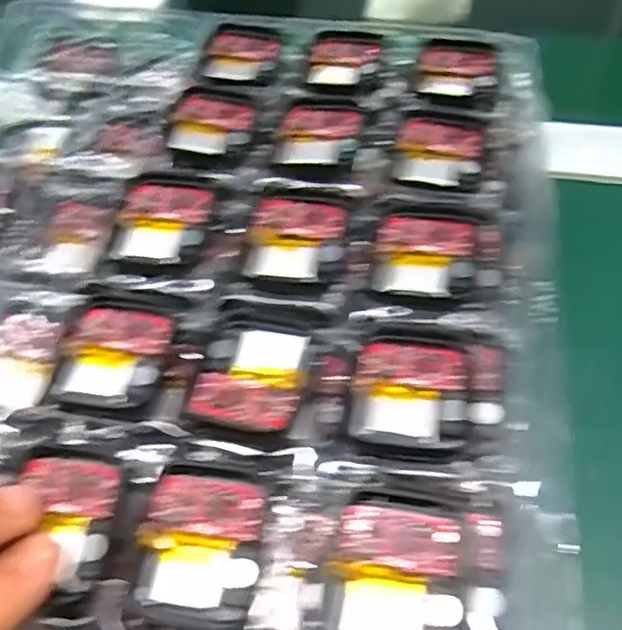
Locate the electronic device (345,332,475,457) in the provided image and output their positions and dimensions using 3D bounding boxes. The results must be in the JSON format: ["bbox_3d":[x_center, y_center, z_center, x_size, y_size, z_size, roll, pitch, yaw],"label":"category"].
[{"bbox_3d":[0.031,0.024,0.199,0.035,0.004,0.043,7,56,8],"label":"electronic device"}]

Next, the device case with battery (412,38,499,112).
[{"bbox_3d":[0.065,-0.109,0.288,0.035,0.004,0.047,10,56,10],"label":"device case with battery"}]

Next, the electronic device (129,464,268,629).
[{"bbox_3d":[-0.031,0.065,0.178,0.034,0.010,0.043,8,56,9],"label":"electronic device"}]

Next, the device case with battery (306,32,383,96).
[{"bbox_3d":[0.015,-0.118,0.298,0.032,0.004,0.048,7,56,9],"label":"device case with battery"}]

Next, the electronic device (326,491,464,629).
[{"bbox_3d":[0.022,0.070,0.170,0.033,0.010,0.041,5,55,7],"label":"electronic device"}]

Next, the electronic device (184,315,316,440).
[{"bbox_3d":[-0.018,0.018,0.204,0.034,0.005,0.044,8,56,9],"label":"electronic device"}]

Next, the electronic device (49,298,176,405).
[{"bbox_3d":[-0.066,0.012,0.218,0.035,0.004,0.039,4,55,7],"label":"electronic device"}]

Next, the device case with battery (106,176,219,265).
[{"bbox_3d":[-0.056,-0.036,0.245,0.035,0.007,0.039,7,56,9],"label":"device case with battery"}]

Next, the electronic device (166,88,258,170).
[{"bbox_3d":[-0.042,-0.079,0.270,0.035,0.004,0.045,6,55,8],"label":"electronic device"}]

